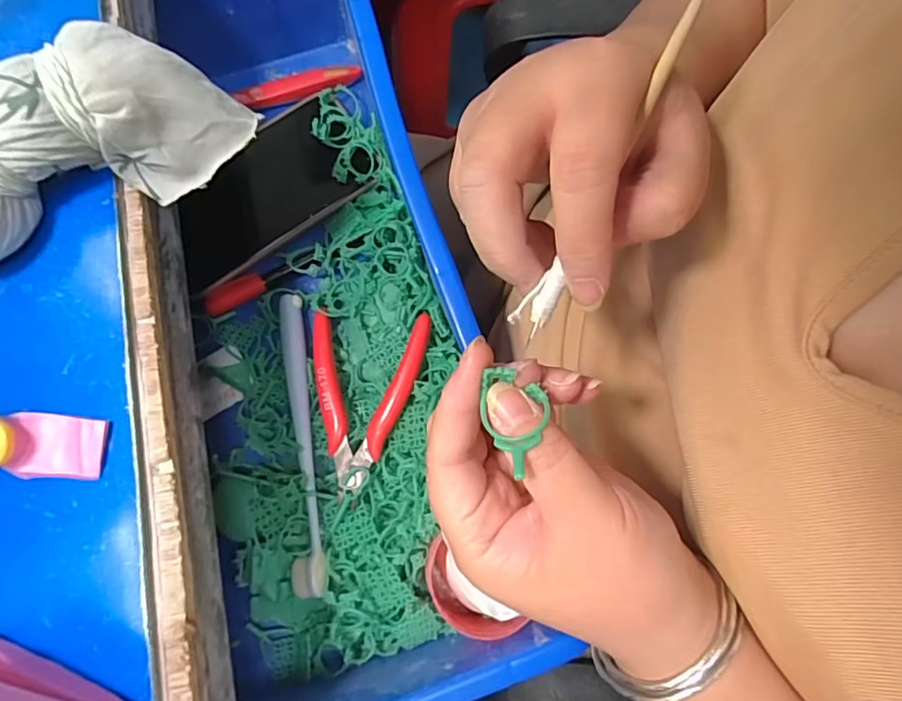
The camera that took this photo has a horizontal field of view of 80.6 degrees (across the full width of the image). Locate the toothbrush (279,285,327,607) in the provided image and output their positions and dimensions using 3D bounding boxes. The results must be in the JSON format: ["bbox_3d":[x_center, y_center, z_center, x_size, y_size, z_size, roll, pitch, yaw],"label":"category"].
[{"bbox_3d":[-0.092,0.052,0.327,0.020,0.021,0.182,-8,80,-2],"label":"toothbrush"}]

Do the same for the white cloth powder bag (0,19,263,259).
[{"bbox_3d":[-0.154,-0.082,0.204,0.146,0.050,0.055,-29,81,-19],"label":"white cloth powder bag"}]

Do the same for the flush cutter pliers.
[{"bbox_3d":[-0.056,0.029,0.327,0.072,0.013,0.107,8,80,1],"label":"flush cutter pliers"}]

